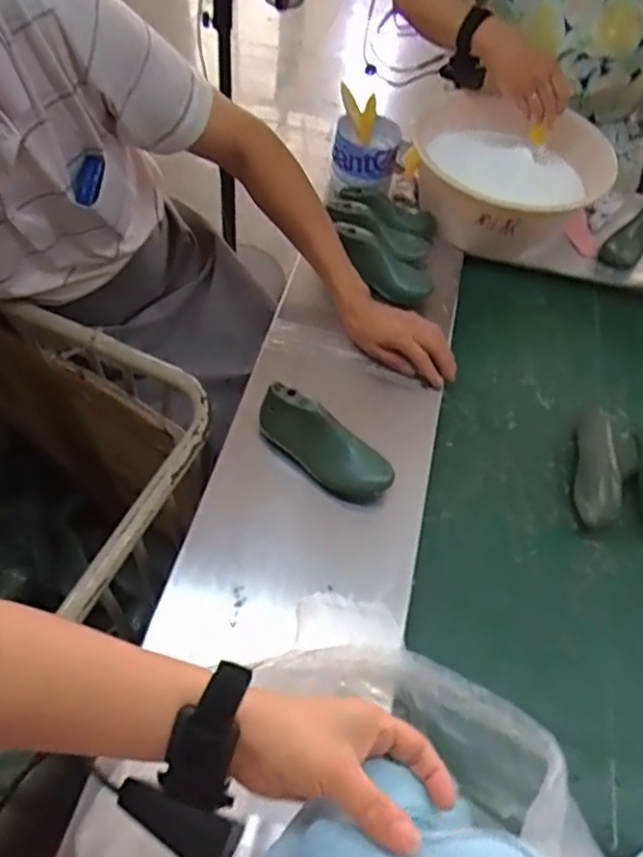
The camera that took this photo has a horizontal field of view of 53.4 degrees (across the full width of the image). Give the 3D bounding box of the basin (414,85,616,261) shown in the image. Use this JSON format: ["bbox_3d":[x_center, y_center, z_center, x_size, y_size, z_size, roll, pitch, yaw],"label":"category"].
[{"bbox_3d":[0.284,-0.412,1.010,0.253,0.129,0.272,-8,56,-9],"label":"basin"}]

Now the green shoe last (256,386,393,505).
[{"bbox_3d":[0.001,0.017,0.719,0.171,0.079,0.051,33,60,18],"label":"green shoe last"}]

